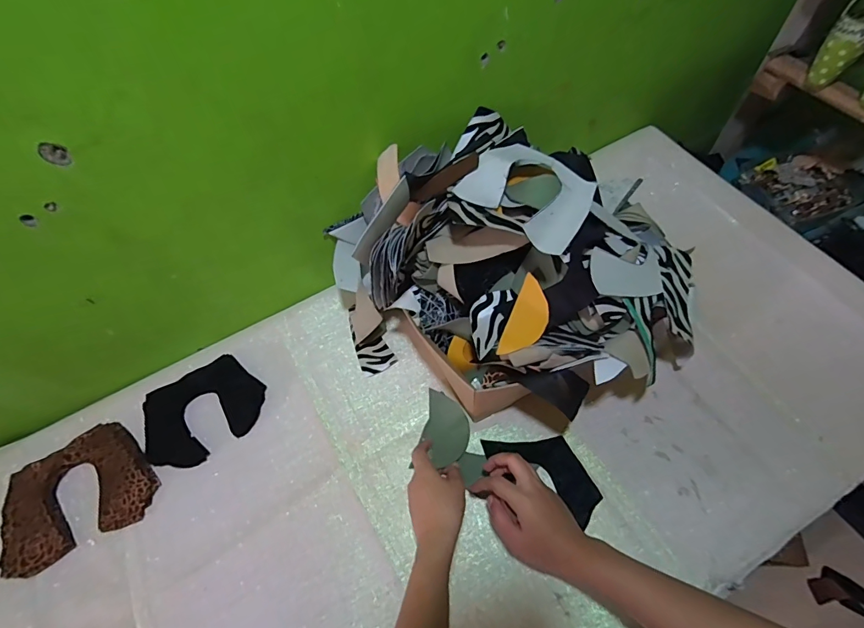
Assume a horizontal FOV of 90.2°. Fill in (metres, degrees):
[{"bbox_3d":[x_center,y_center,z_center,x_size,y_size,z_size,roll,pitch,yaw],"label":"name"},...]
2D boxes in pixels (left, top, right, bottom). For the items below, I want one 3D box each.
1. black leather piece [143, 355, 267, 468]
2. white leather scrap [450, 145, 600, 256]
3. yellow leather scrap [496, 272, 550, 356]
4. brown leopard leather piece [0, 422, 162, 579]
[{"bbox_3d":[-0.321,0.135,0.606,0.158,0.006,0.123,-31,70,-13],"label":"black leather piece"},{"bbox_3d":[0.110,-0.140,0.482,0.136,0.024,0.118,31,66,20],"label":"white leather scrap"},{"bbox_3d":[0.113,0.006,0.505,0.042,0.007,0.098,23,77,11],"label":"yellow leather scrap"},{"bbox_3d":[-0.453,0.225,0.553,0.166,0.010,0.141,-25,65,-19],"label":"brown leopard leather piece"}]

